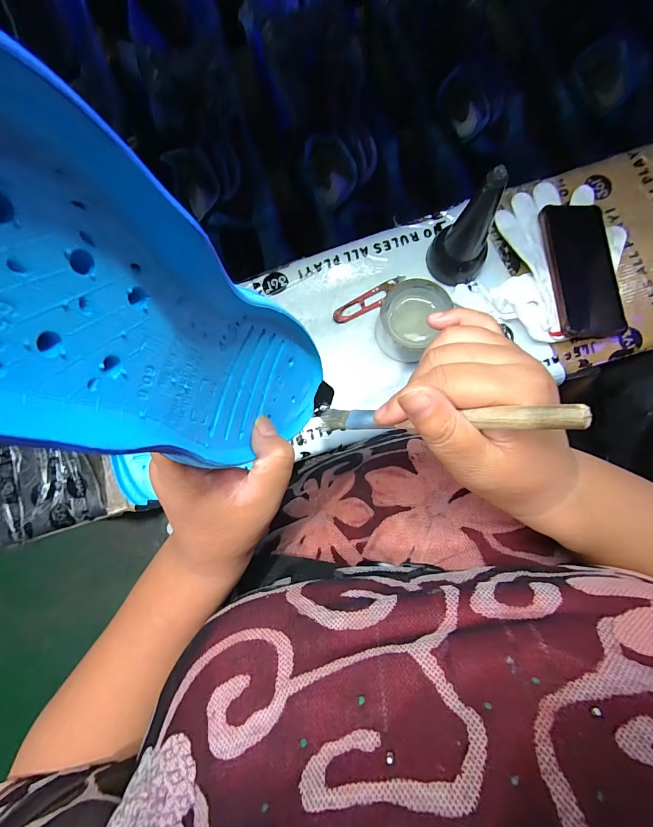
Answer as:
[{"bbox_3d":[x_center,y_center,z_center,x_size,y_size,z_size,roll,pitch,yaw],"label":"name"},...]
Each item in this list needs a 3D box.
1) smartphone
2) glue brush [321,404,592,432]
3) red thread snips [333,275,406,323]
[{"bbox_3d":[0.311,-0.177,0.435,0.086,0.010,0.176,-1,77,-11],"label":"smartphone"},{"bbox_3d":[0.052,0.003,0.200,0.006,0.157,0.013,8,83,-42],"label":"glue brush"},{"bbox_3d":[0.056,-0.143,0.453,0.102,0.007,0.024,-27,84,-1],"label":"red thread snips"}]

